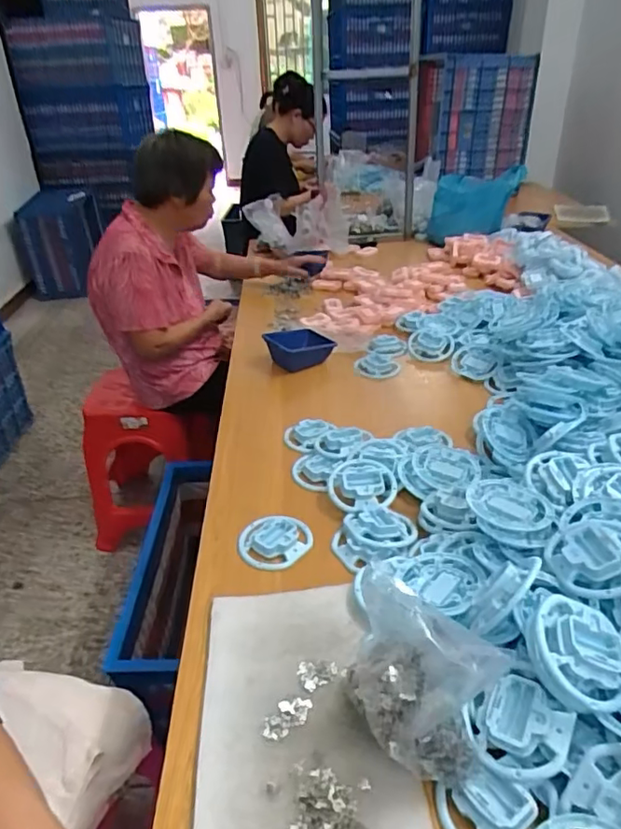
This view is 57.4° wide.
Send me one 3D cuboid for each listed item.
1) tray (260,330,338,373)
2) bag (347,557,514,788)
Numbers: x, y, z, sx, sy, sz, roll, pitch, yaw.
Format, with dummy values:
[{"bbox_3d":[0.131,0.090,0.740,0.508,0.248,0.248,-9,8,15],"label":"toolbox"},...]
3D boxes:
[{"bbox_3d":[-0.033,-0.147,1.299,0.137,0.075,0.118,-20,31,-31],"label":"tray"},{"bbox_3d":[0.092,0.257,0.591,0.149,0.065,0.225,-24,37,-31],"label":"bag"}]

